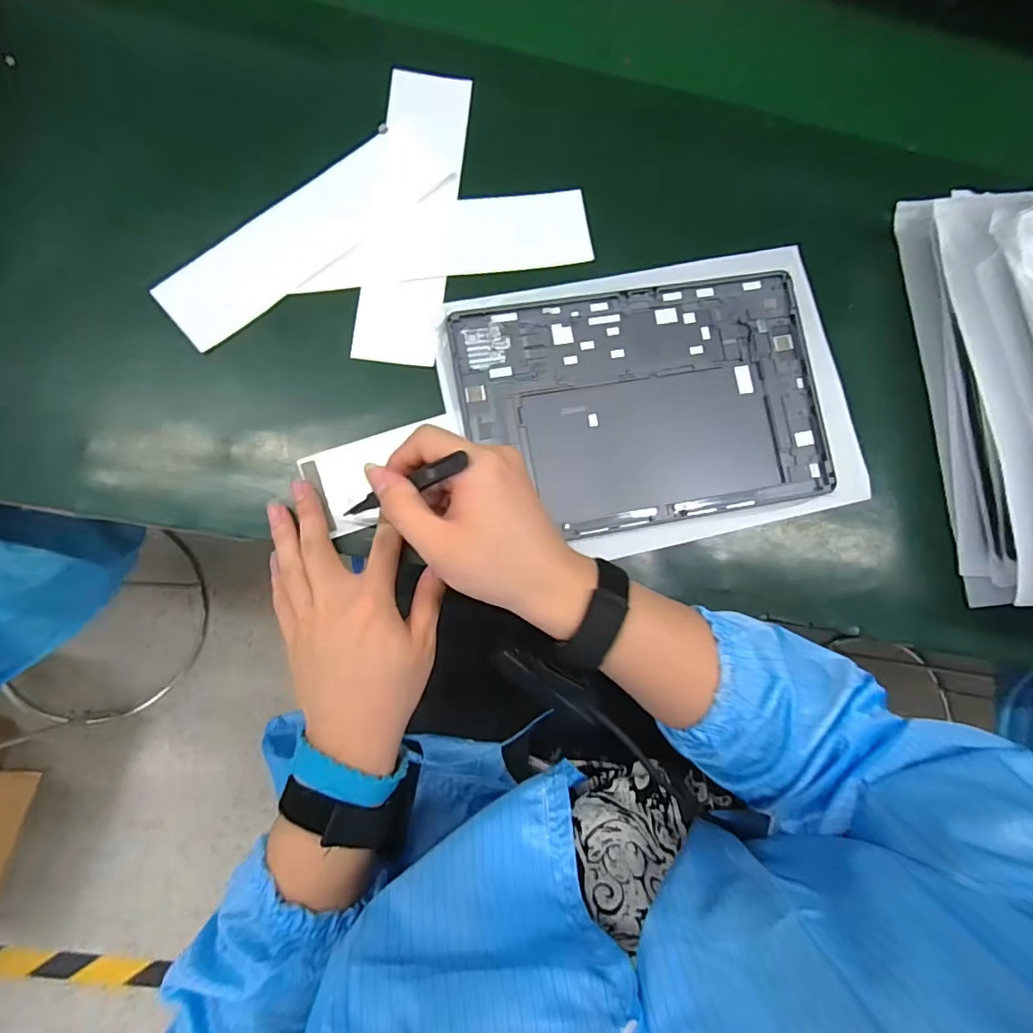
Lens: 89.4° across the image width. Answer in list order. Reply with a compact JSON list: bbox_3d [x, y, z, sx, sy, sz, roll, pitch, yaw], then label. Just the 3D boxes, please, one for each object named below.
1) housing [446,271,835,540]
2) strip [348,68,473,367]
[{"bbox_3d":[0.091,-0.079,0.371,0.250,0.007,0.167,-10,86,-6],"label":"housing"},{"bbox_3d":[-0.073,-0.212,0.369,0.057,0.006,0.212,7,85,-5],"label":"strip"}]

